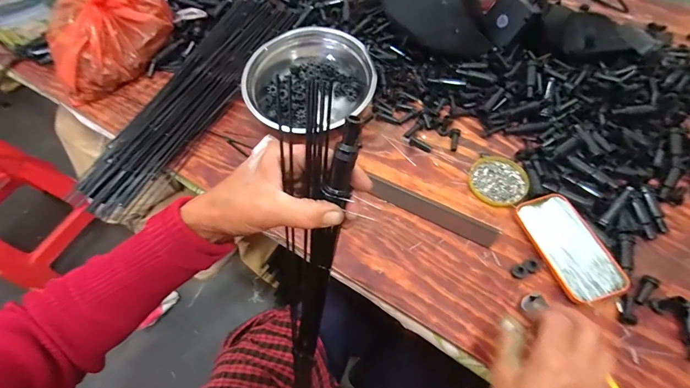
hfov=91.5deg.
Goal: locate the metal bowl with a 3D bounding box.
[{"bbox_3d":[-0.062,-0.212,0.623,0.222,0.084,0.222,-1,58,2],"label":"metal bowl"}]

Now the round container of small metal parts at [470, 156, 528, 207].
[{"bbox_3d":[0.235,-0.021,0.516,0.081,0.011,0.085,-1,58,2],"label":"round container of small metal parts"}]

